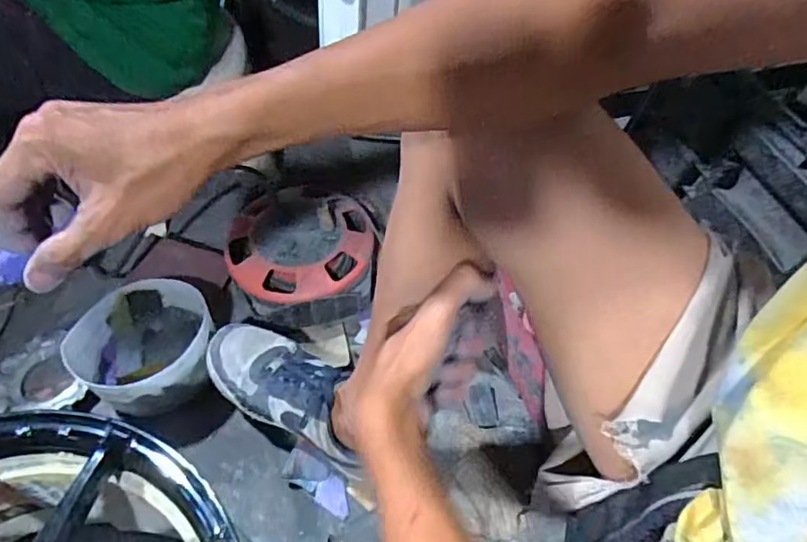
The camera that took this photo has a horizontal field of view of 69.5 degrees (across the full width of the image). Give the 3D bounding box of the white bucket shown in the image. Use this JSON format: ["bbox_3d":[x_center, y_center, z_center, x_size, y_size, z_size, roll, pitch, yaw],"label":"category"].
[{"bbox_3d":[-0.315,0.098,0.722,0.156,0.093,0.152,0,53,-1],"label":"white bucket"}]

